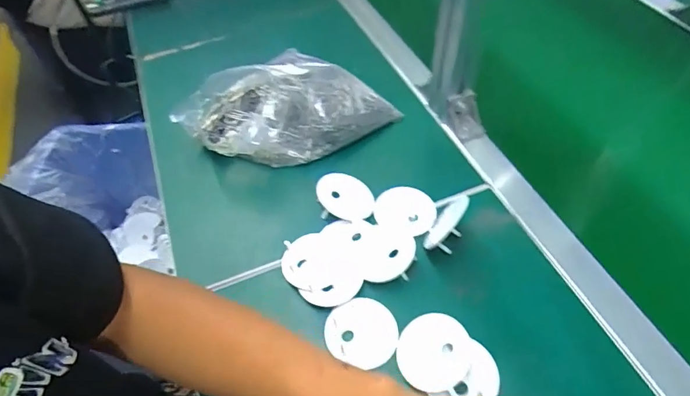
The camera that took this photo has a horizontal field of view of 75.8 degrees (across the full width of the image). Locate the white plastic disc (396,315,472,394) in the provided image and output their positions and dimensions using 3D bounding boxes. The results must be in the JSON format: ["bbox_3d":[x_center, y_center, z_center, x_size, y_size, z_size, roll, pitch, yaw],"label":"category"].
[{"bbox_3d":[0.076,0.132,0.380,0.062,0.006,0.062,-10,64,21],"label":"white plastic disc"}]

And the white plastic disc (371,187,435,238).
[{"bbox_3d":[0.066,0.013,0.484,0.063,0.007,0.066,-1,52,2],"label":"white plastic disc"}]

